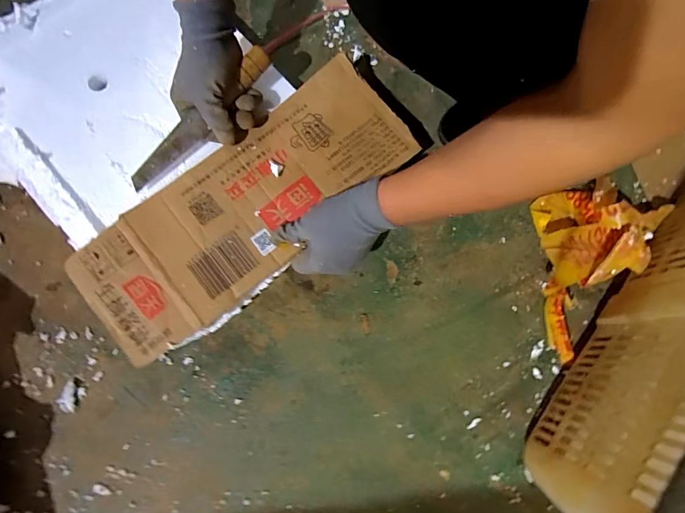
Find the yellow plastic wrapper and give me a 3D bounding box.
[{"bbox_3d":[0.260,-0.004,0.427,0.114,0.072,0.188,37,82,6],"label":"yellow plastic wrapper"}]

